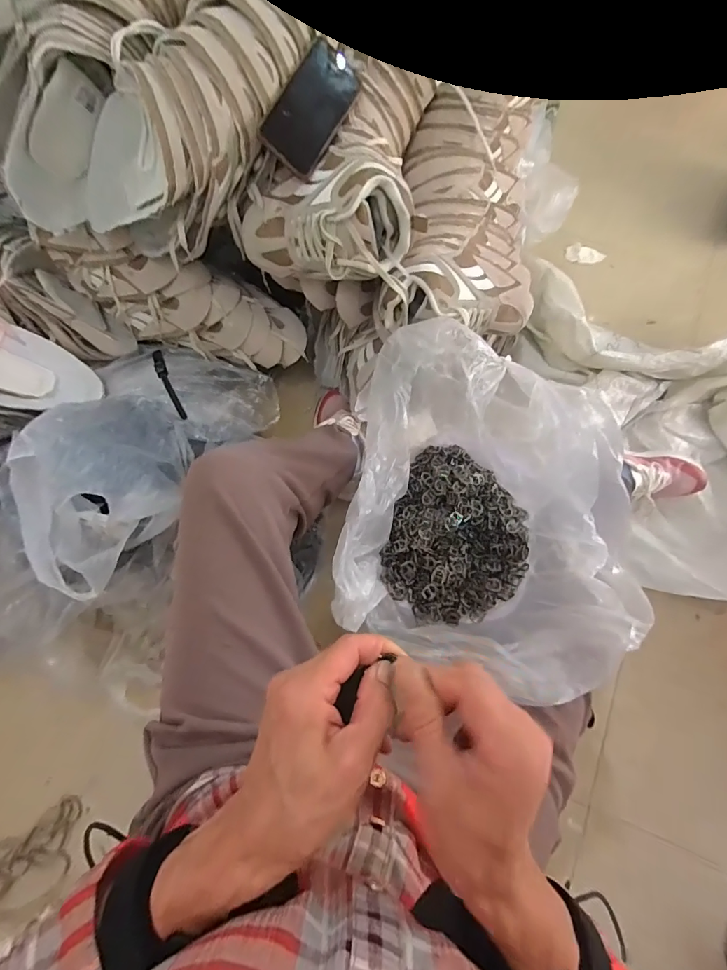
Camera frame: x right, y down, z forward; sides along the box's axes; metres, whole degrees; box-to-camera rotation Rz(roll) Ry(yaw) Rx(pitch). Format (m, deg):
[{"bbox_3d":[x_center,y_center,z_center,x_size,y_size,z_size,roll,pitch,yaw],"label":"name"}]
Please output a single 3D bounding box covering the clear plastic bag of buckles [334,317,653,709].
[{"bbox_3d":[0.153,0.019,0.525,0.350,0.152,0.392,17,73,4],"label":"clear plastic bag of buckles"}]

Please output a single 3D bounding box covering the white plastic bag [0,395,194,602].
[{"bbox_3d":[-0.371,-0.002,0.593,0.190,0.185,0.272,40,76,11],"label":"white plastic bag"}]

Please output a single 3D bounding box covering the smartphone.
[{"bbox_3d":[-0.065,-0.491,0.550,0.076,0.008,0.166,30,84,-25],"label":"smartphone"}]

